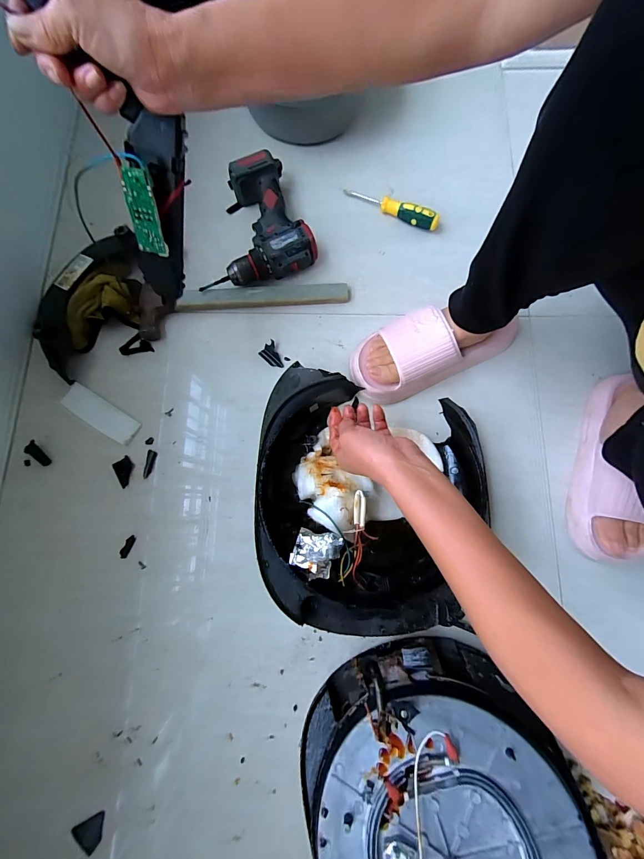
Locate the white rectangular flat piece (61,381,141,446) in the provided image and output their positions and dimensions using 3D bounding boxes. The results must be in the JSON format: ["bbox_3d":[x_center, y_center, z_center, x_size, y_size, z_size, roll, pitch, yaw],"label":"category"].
[{"bbox_3d":[-0.339,-0.024,0.520,0.125,0.006,0.040,32,80,7],"label":"white rectangular flat piece"}]

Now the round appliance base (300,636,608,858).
[{"bbox_3d":[0.123,0.414,0.373,0.273,0.124,0.294,0,78,1],"label":"round appliance base"}]

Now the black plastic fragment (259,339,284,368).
[{"bbox_3d":[-0.082,-0.116,0.537,0.028,0.008,0.045,-21,79,-4],"label":"black plastic fragment"}]

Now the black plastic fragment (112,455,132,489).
[{"bbox_3d":[-0.296,0.061,0.499,0.018,0.019,0.046,1,78,1],"label":"black plastic fragment"}]

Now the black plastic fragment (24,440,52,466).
[{"bbox_3d":[-0.425,0.039,0.505,0.019,0.009,0.043,-41,96,-7],"label":"black plastic fragment"}]

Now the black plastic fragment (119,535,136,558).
[{"bbox_3d":[-0.279,0.167,0.485,0.012,0.004,0.032,24,79,5],"label":"black plastic fragment"}]

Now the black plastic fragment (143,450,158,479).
[{"bbox_3d":[-0.258,0.051,0.506,0.014,0.004,0.041,5,78,2],"label":"black plastic fragment"}]

